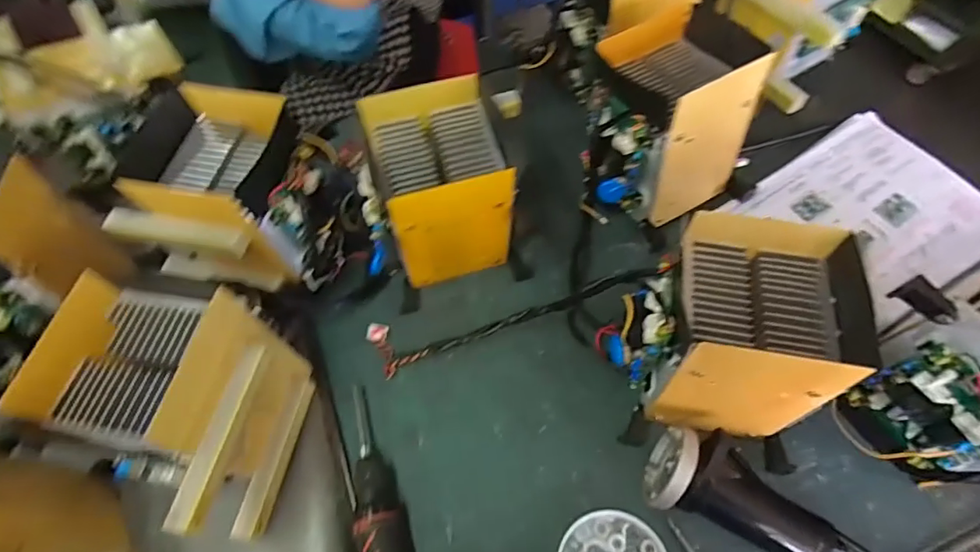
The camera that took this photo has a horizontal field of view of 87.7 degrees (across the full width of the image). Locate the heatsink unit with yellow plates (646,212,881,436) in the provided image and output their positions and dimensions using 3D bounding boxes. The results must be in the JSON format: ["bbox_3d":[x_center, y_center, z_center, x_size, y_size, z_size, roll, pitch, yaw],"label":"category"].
[{"bbox_3d":[0.227,0.056,0.473,0.133,0.164,0.140,10,62,8],"label":"heatsink unit with yellow plates"}]

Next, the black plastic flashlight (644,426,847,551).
[{"bbox_3d":[0.229,0.193,0.449,0.166,0.058,0.083,19,64,13],"label":"black plastic flashlight"}]

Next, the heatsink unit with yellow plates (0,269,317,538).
[{"bbox_3d":[-0.269,0.114,0.435,0.155,0.139,0.167,7,62,7],"label":"heatsink unit with yellow plates"}]

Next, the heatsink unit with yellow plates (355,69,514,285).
[{"bbox_3d":[-0.052,-0.100,0.559,0.133,0.157,0.145,-18,62,-7],"label":"heatsink unit with yellow plates"}]

